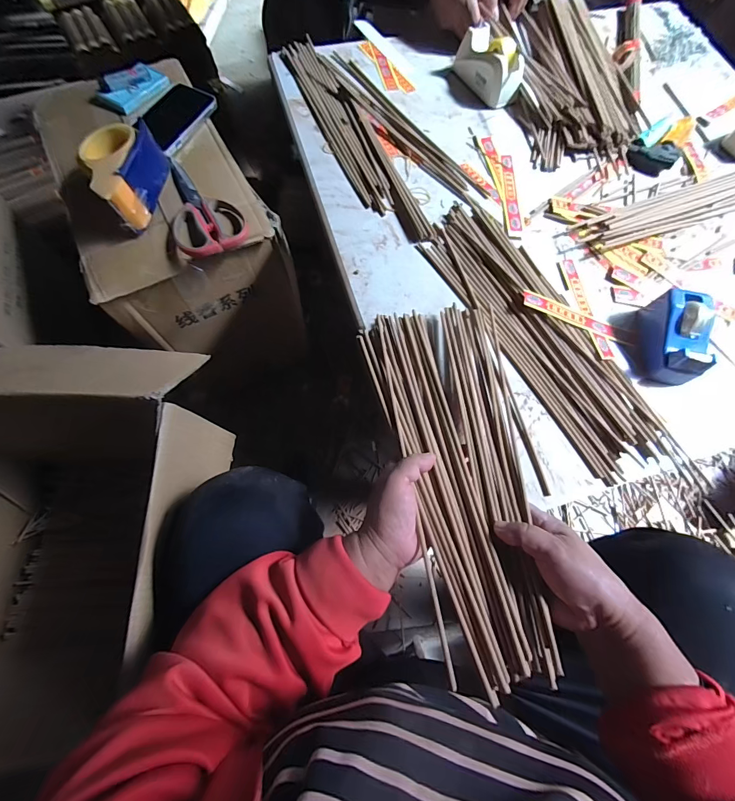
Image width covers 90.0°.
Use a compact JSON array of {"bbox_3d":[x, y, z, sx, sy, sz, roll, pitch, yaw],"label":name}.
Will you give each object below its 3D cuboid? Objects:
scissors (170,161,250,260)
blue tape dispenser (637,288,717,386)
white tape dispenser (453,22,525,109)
[{"bbox_3d":[-0.242,-0.283,0.525,0.095,0.023,0.187,-25,74,-11],"label":"scissors"},{"bbox_3d":[0.362,-0.075,0.429,0.054,0.054,0.104,11,71,1],"label":"blue tape dispenser"},{"bbox_3d":[0.194,-0.530,0.581,0.059,0.059,0.118,-24,74,-10],"label":"white tape dispenser"}]

